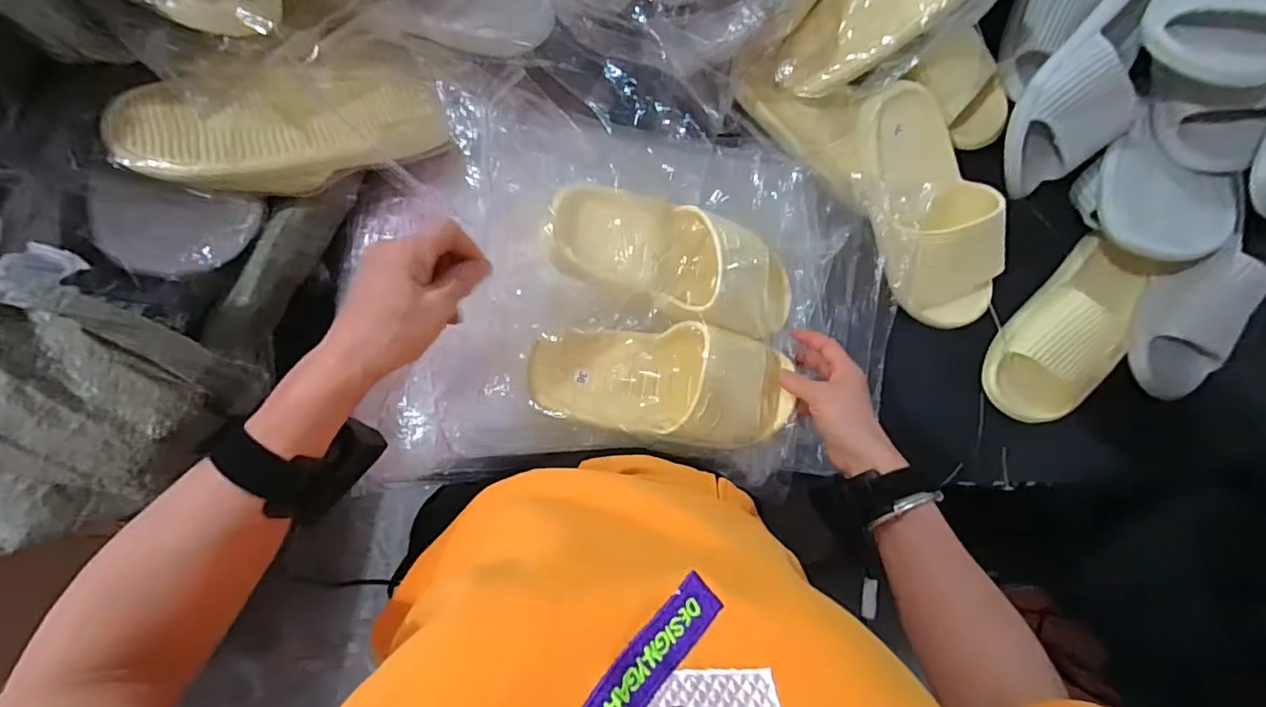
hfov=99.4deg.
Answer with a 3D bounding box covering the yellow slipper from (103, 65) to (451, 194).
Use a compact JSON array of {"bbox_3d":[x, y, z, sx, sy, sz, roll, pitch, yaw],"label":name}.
[{"bbox_3d":[-0.280,-0.194,0.441,0.242,0.055,0.105,-15,85,-19],"label":"yellow slipper"}]

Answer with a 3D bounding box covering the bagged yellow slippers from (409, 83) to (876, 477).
[{"bbox_3d":[0.026,-0.048,0.483,0.422,0.096,0.301,2,83,-4],"label":"bagged yellow slippers"}]

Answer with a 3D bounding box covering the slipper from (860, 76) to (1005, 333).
[{"bbox_3d":[0.290,-0.137,0.528,0.112,0.058,0.247,-30,103,-7],"label":"slipper"}]

